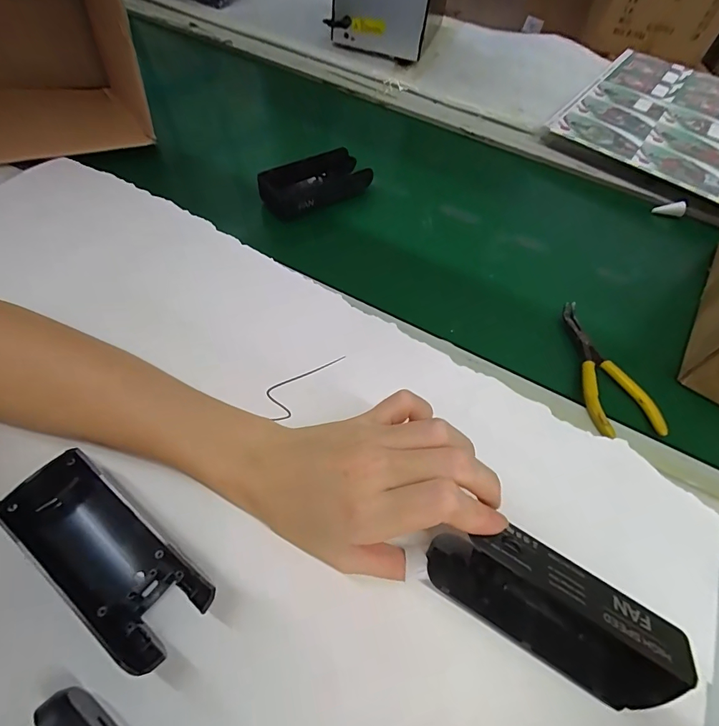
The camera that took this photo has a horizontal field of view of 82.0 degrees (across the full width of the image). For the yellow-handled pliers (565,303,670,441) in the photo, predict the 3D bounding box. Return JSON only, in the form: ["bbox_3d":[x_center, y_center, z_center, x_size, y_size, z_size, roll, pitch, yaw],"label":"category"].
[{"bbox_3d":[0.185,0.001,0.316,0.053,0.007,0.116,-3,58,-8],"label":"yellow-handled pliers"}]

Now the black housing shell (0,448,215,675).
[{"bbox_3d":[-0.125,0.095,0.205,0.108,0.026,0.042,35,60,16],"label":"black housing shell"}]

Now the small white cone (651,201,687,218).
[{"bbox_3d":[0.331,-0.164,0.442,0.031,0.010,0.012,1,57,12],"label":"small white cone"}]

